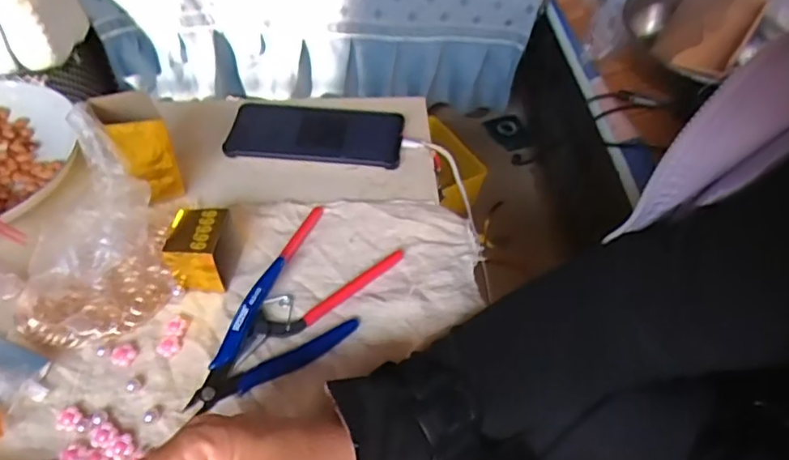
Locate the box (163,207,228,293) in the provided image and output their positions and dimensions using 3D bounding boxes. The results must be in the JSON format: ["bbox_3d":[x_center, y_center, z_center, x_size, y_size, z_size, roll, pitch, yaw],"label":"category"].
[{"bbox_3d":[-0.144,0.012,0.433,0.041,0.047,0.044,7,50,4],"label":"box"}]

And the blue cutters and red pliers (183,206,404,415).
[{"bbox_3d":[-0.065,0.054,0.421,0.083,0.024,0.181,18,51,13],"label":"blue cutters and red pliers"}]

